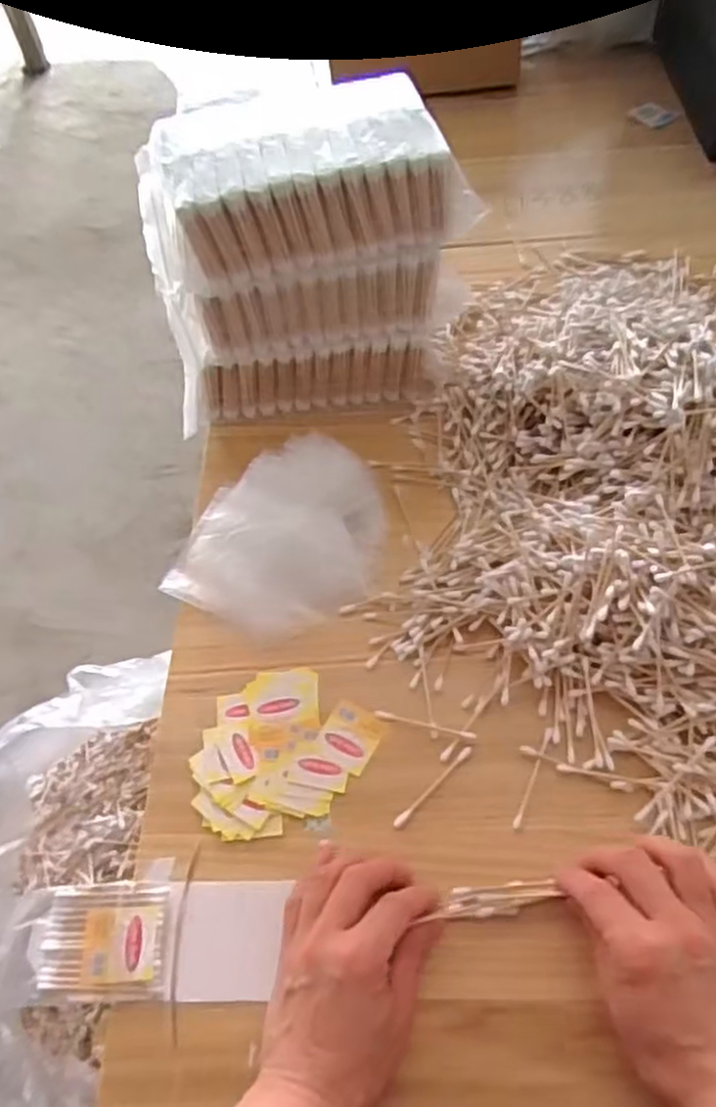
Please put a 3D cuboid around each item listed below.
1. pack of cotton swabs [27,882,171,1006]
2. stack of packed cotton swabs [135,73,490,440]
[{"bbox_3d":[-0.149,0.220,0.434,0.079,0.009,0.061,-3,54,3],"label":"pack of cotton swabs"},{"bbox_3d":[-0.040,-0.223,0.603,0.224,0.211,0.119,-16,54,-6],"label":"stack of packed cotton swabs"}]

